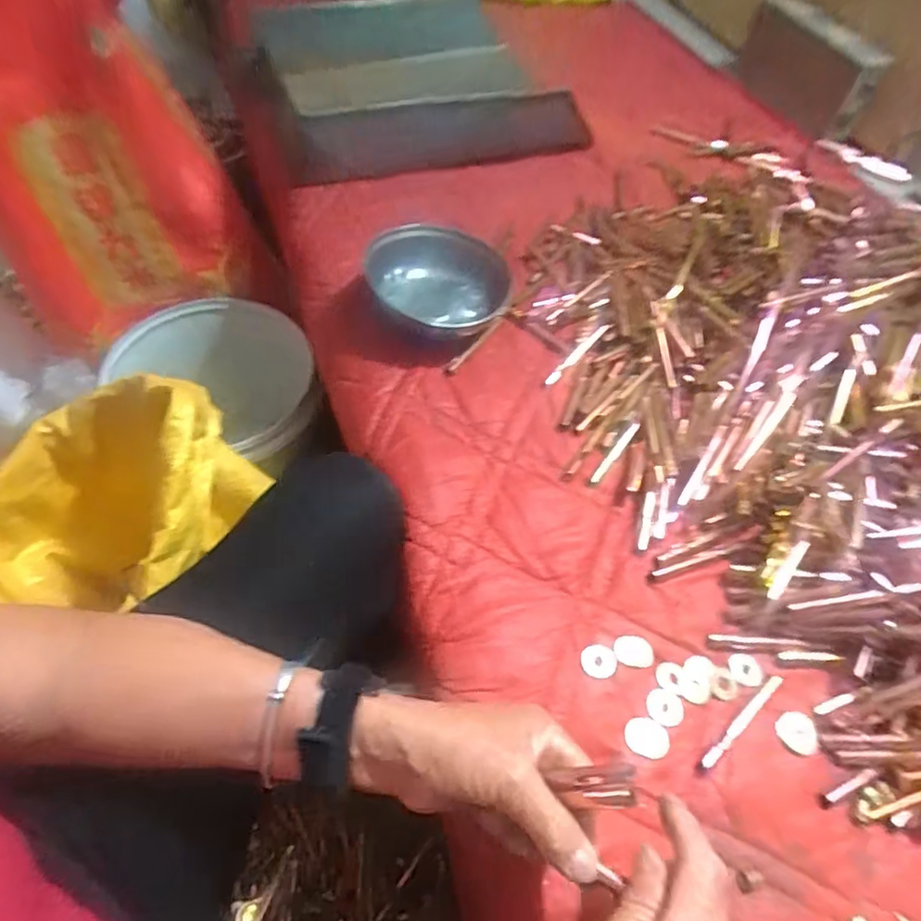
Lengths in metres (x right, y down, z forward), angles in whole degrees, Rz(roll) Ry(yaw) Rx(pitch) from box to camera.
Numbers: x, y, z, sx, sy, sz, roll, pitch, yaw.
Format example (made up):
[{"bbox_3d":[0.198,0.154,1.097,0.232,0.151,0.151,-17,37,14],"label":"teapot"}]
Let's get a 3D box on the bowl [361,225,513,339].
[{"bbox_3d":[-0.019,-0.172,0.593,0.138,0.046,0.150,-1,57,1],"label":"bowl"}]

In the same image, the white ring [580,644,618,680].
[{"bbox_3d":[0.099,0.145,0.423,0.027,0.009,0.023,-7,57,-10],"label":"white ring"}]

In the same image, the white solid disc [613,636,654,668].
[{"bbox_3d":[0.126,0.138,0.429,0.027,0.004,0.022,2,56,-4],"label":"white solid disc"}]

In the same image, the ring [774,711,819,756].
[{"bbox_3d":[0.229,0.185,0.400,0.029,0.004,0.026,-6,57,-9],"label":"ring"}]

